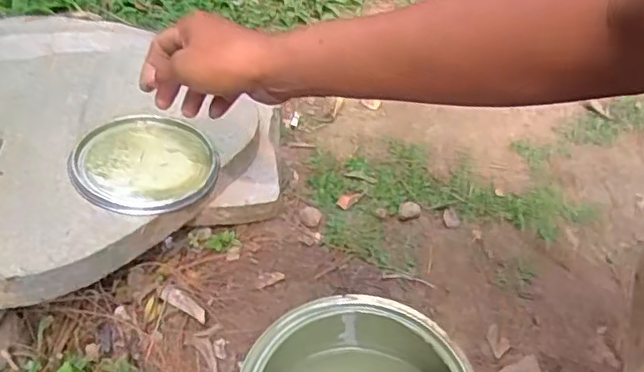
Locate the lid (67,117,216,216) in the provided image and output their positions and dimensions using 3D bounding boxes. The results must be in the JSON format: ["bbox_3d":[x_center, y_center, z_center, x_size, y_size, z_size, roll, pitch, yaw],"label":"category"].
[{"bbox_3d":[-0.198,-0.026,0.681,0.151,0.008,0.148,6,45,-5],"label":"lid"}]

